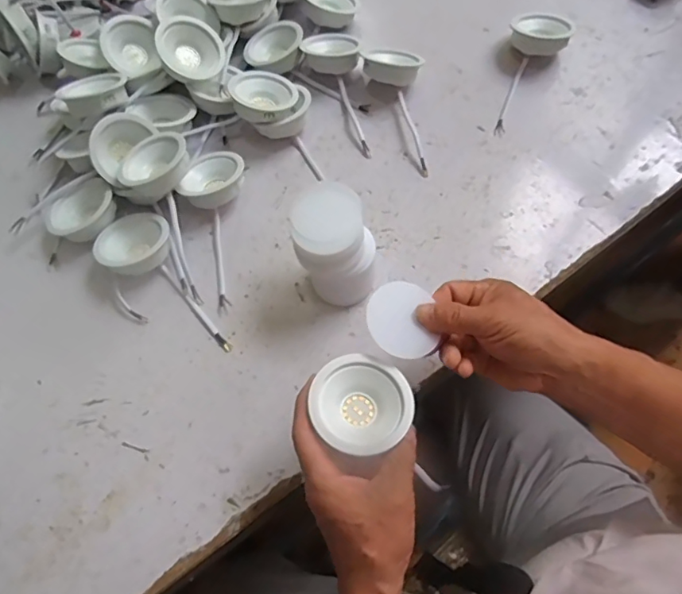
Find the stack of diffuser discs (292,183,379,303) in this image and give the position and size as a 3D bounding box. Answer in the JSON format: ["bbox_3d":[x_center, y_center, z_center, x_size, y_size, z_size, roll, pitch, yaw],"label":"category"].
[{"bbox_3d":[-0.003,-0.043,0.461,0.066,0.095,0.068,-4,64,2],"label":"stack of diffuser discs"}]

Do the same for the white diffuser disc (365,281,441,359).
[{"bbox_3d":[0.045,0.017,0.386,0.049,0.004,0.056,-10,76,-6],"label":"white diffuser disc"}]

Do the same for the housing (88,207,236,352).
[{"bbox_3d":[-0.156,-0.025,0.496,0.165,0.031,0.068,30,70,16],"label":"housing"}]

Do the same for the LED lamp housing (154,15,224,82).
[{"bbox_3d":[-0.167,-0.266,0.571,0.068,0.033,0.068,-21,93,-27],"label":"LED lamp housing"}]

